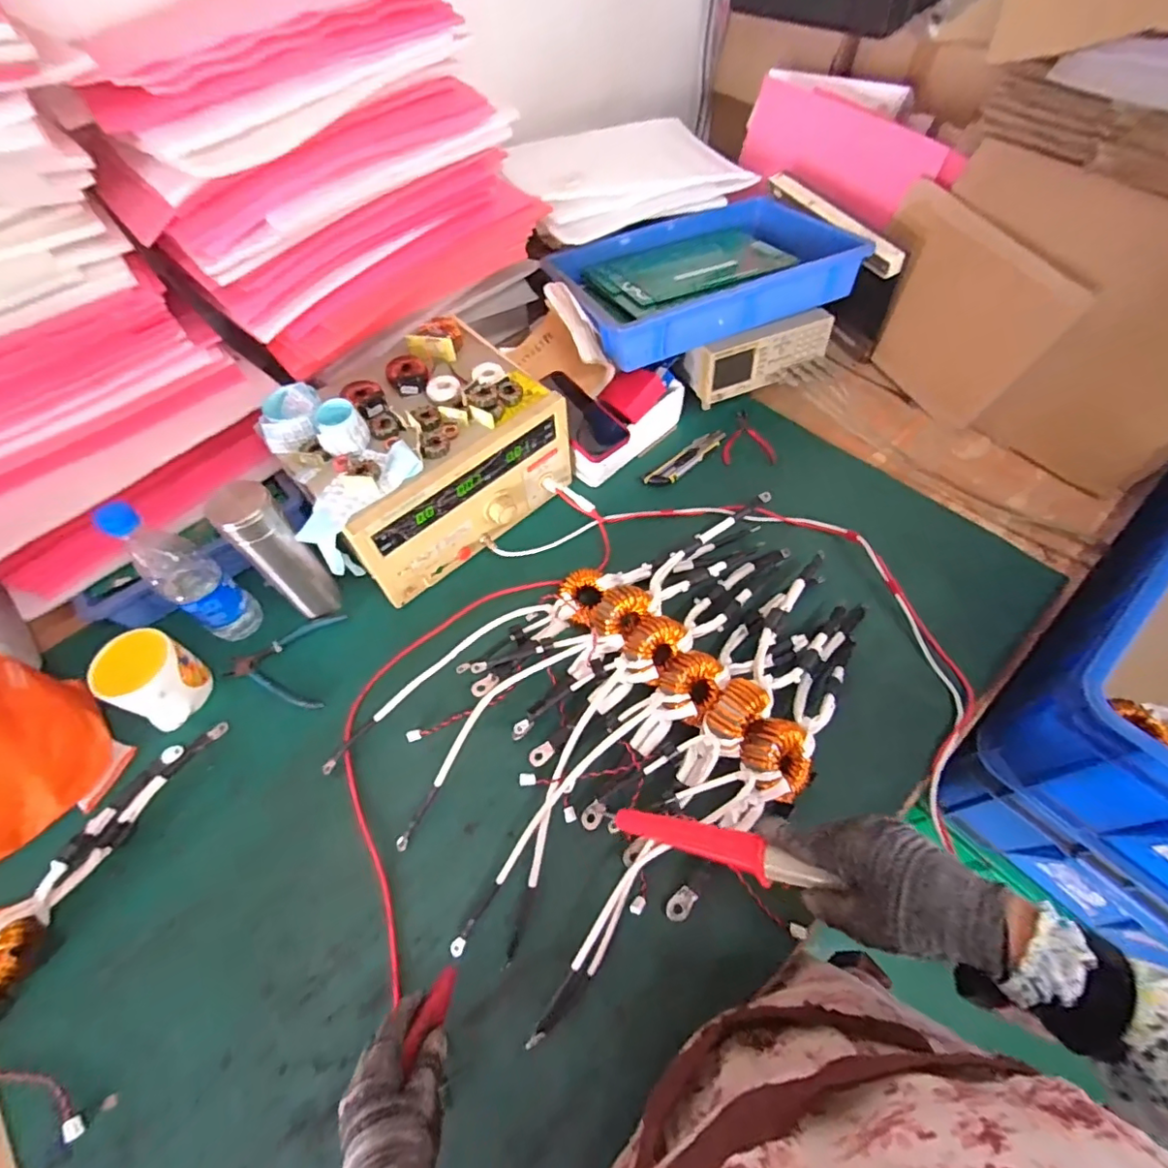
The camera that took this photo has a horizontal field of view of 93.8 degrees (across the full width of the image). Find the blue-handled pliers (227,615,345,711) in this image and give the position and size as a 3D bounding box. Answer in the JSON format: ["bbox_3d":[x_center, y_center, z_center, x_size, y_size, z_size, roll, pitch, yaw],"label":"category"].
[{"bbox_3d":[-0.377,0.092,0.691,0.123,0.013,0.125,1,59,3],"label":"blue-handled pliers"}]

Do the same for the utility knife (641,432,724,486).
[{"bbox_3d":[0.159,-0.195,0.850,0.160,0.011,0.033,-39,65,-20],"label":"utility knife"}]

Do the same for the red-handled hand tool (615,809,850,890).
[{"bbox_3d":[0.104,0.217,0.457,0.188,0.017,0.026,-4,50,42],"label":"red-handled hand tool"}]

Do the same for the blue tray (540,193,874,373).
[{"bbox_3d":[0.179,-0.495,0.854,0.427,0.067,0.281,-23,61,-12],"label":"blue tray"}]

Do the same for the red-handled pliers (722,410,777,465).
[{"bbox_3d":[0.263,-0.240,0.875,0.082,0.021,0.116,3,59,4],"label":"red-handled pliers"}]

